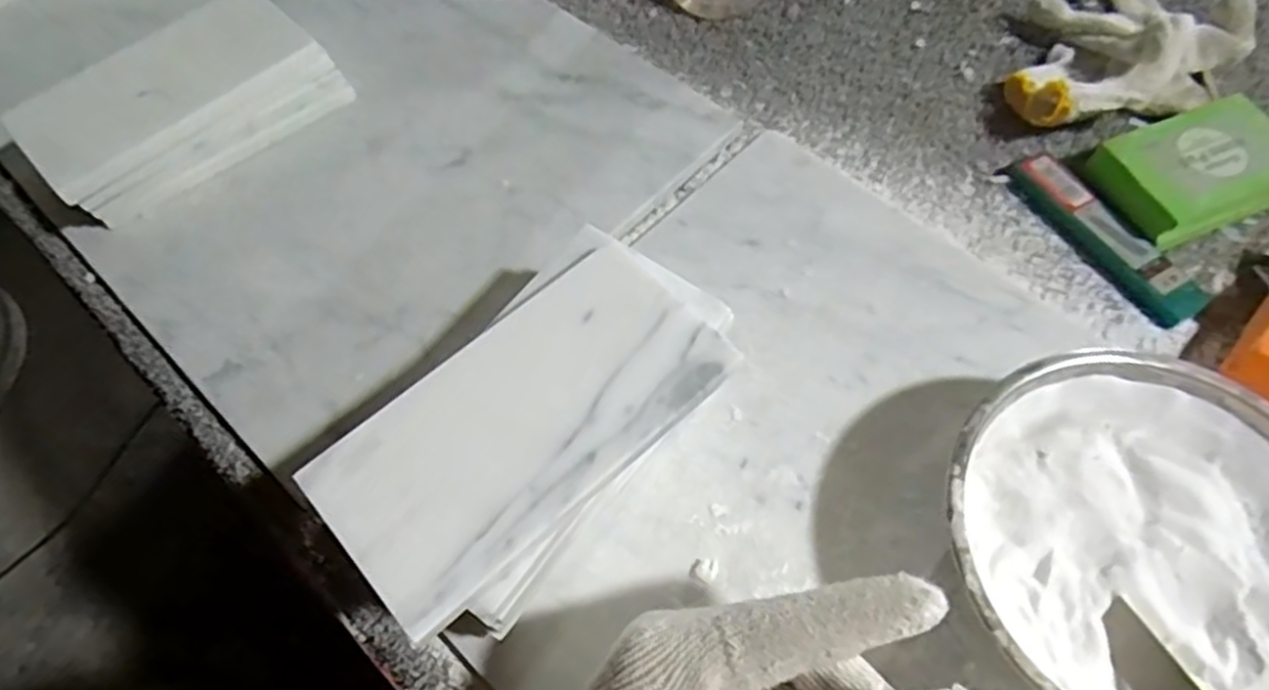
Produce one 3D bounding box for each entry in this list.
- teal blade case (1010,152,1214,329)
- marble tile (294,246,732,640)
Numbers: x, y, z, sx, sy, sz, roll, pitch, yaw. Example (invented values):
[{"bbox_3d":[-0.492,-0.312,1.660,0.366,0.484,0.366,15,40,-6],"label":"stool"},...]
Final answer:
[{"bbox_3d":[0.242,-0.057,0.392,0.025,0.013,0.113,-27,64,-15],"label":"teal blade case"},{"bbox_3d":[-0.039,0.026,0.273,0.146,0.005,0.075,-39,67,-20],"label":"marble tile"}]

